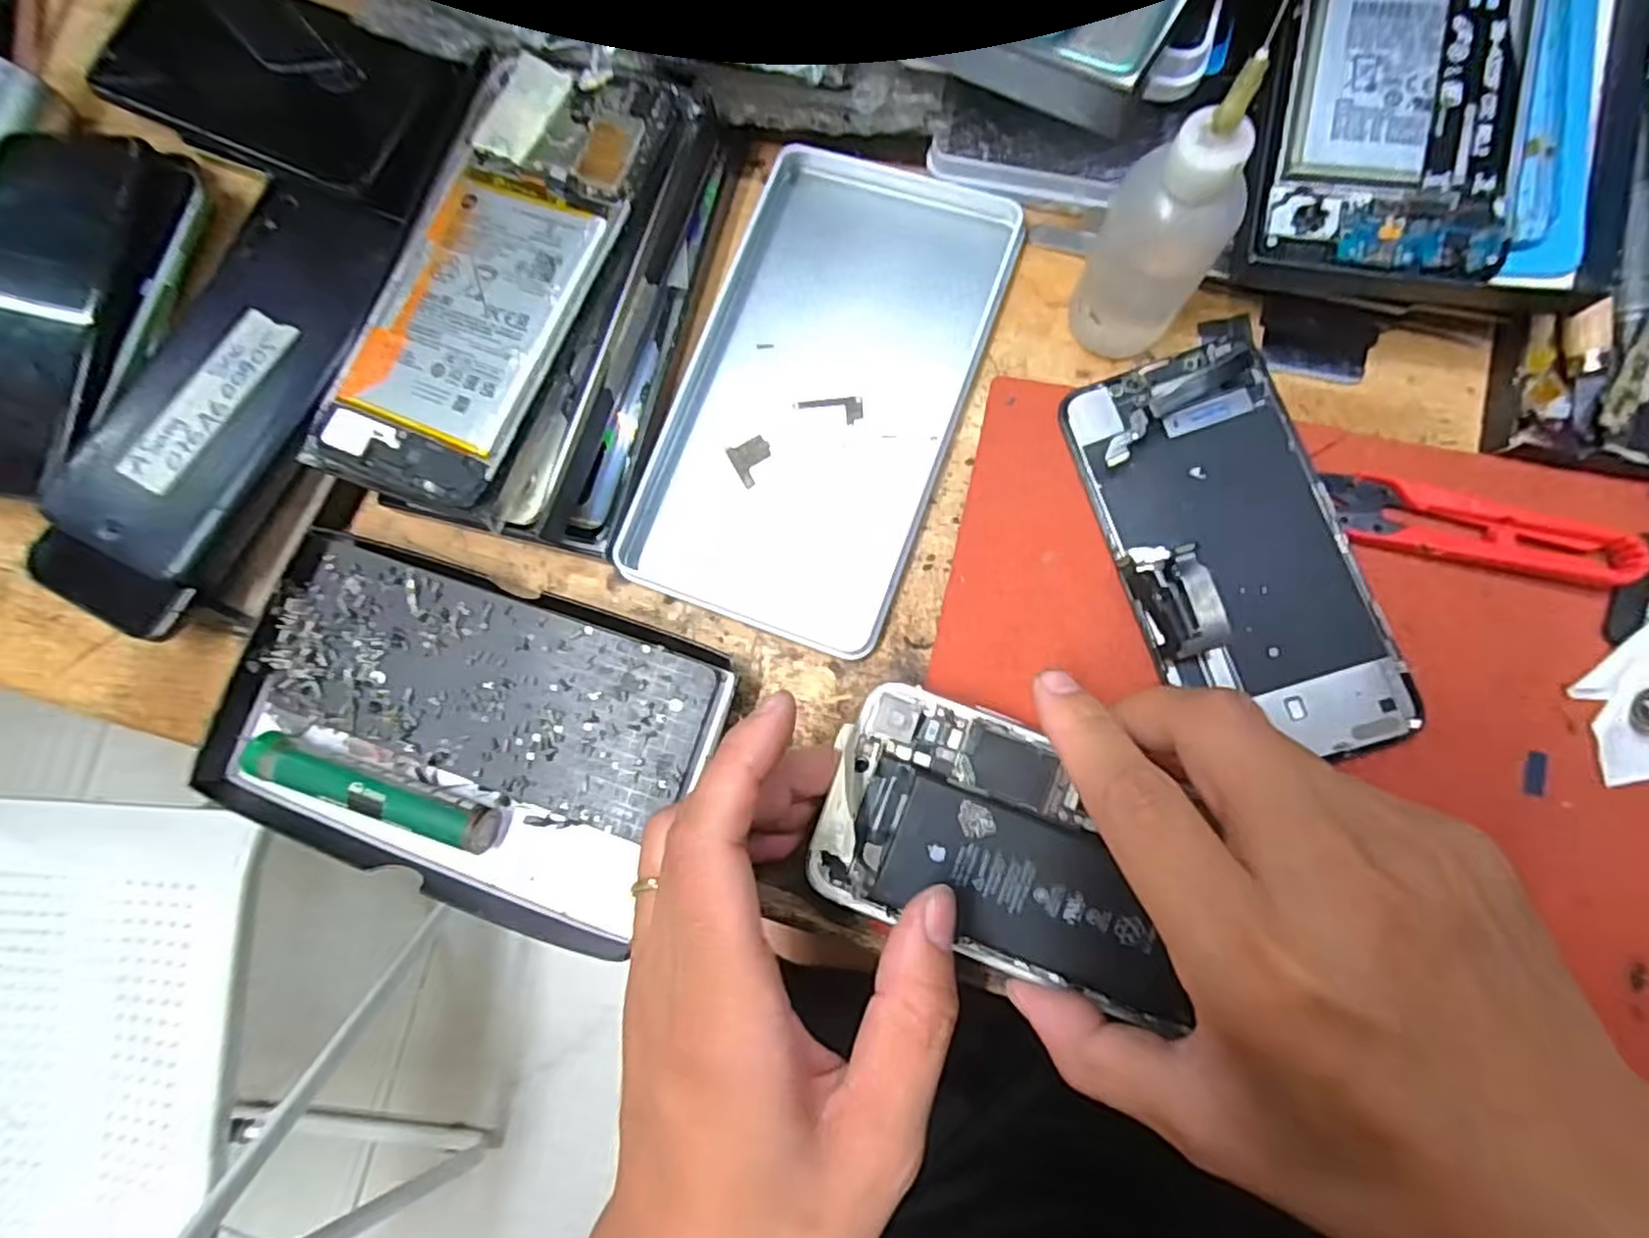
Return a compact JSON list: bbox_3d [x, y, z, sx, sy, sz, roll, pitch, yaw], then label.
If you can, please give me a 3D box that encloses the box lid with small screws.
[{"bbox_3d":[-0.129,0.041,0.258,0.171,0.014,0.110,16,83,7],"label":"box lid with small screws"}]

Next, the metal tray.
[{"bbox_3d":[-0.001,-0.087,0.273,0.103,0.014,0.183,20,84,7],"label":"metal tray"}]

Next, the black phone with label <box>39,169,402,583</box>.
[{"bbox_3d":[-0.223,-0.096,0.277,0.067,0.012,0.159,22,76,0],"label":"black phone with label"}]

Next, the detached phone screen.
[{"bbox_3d":[0.138,-0.024,0.243,0.073,0.013,0.142,-20,80,2],"label":"detached phone screen"}]

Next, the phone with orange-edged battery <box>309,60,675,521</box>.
[{"bbox_3d":[-0.114,-0.118,0.248,0.074,0.007,0.158,20,83,10],"label":"phone with orange-edged battery"}]

